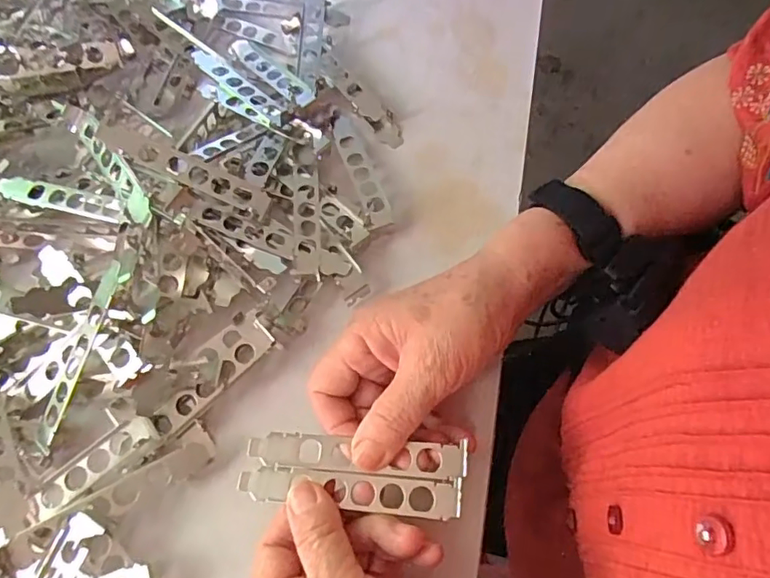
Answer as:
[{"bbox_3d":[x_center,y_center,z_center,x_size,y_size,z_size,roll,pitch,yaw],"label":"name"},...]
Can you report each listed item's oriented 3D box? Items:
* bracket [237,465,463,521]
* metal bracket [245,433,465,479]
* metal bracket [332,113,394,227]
[{"bbox_3d":[-0.020,0.107,0.286,0.119,0.004,0.019,2,67,10],"label":"bracket"},{"bbox_3d":[-0.016,0.090,0.292,0.119,0.004,0.018,2,67,10],"label":"metal bracket"},{"bbox_3d":[-0.020,-0.093,0.412,0.019,0.007,0.115,-18,61,-4],"label":"metal bracket"}]

